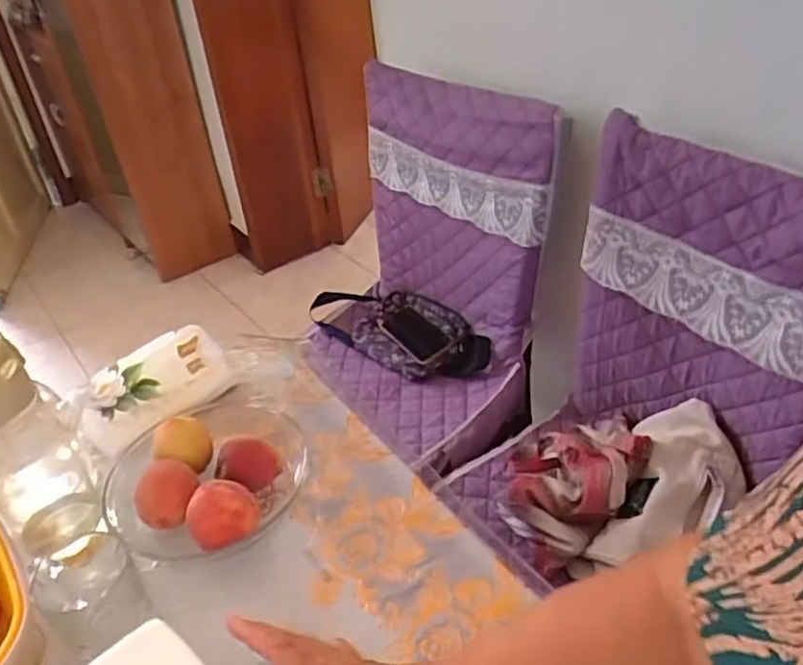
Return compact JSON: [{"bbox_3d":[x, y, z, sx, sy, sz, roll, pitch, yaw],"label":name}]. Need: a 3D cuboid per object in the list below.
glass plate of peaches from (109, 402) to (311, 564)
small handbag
[{"bbox_3d":[-0.192,0.137,0.662,0.186,0.064,0.182,-4,36,3],"label":"glass plate of peaches"},{"bbox_3d":[-0.008,-0.008,1.310,0.403,0.056,0.169,24,45,35],"label":"small handbag"}]

